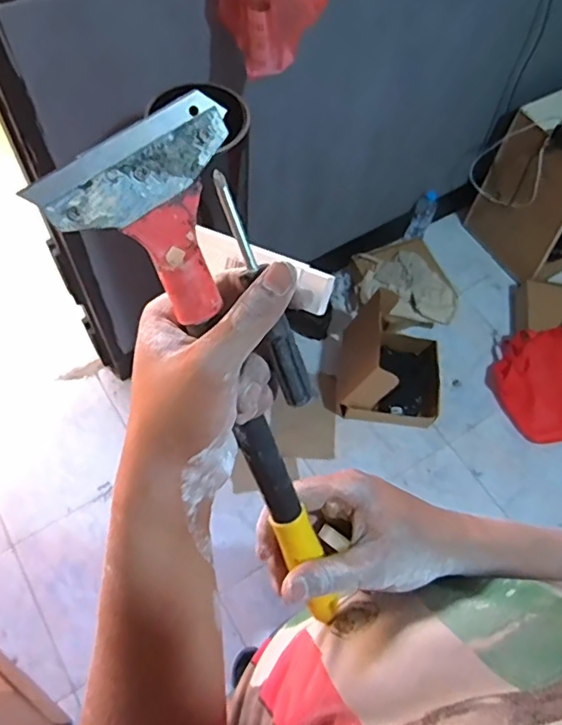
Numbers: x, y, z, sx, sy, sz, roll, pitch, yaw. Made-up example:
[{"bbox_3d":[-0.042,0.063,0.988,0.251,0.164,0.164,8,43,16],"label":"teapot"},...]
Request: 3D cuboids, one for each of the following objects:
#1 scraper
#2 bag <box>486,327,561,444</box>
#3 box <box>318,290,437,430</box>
[{"bbox_3d":[-0.016,0.032,0.339,0.094,0.341,0.022,-31,25,-18],"label":"scraper"},{"bbox_3d":[0.819,0.041,1.733,0.342,0.153,0.327,-38,71,-21],"label":"bag"},{"bbox_3d":[0.314,-0.003,1.663,0.360,0.264,0.297,9,62,1],"label":"box"}]

